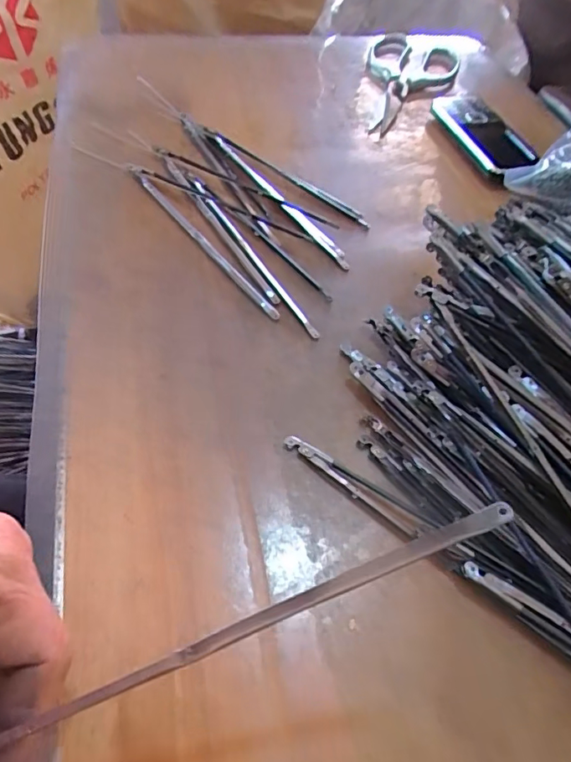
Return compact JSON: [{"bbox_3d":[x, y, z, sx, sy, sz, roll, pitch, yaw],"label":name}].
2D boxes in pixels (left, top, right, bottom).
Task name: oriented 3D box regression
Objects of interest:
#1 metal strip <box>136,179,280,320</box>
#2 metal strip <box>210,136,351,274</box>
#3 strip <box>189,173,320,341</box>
[{"bbox_3d":[-0.058,-0.099,0.355,0.010,0.004,0.171,-30,63,-23],"label":"metal strip"},{"bbox_3d":[-0.009,-0.143,0.383,0.013,0.009,0.178,-31,63,-24],"label":"metal strip"},{"bbox_3d":[-0.026,-0.093,0.351,0.008,0.008,0.179,-25,61,-21],"label":"strip"}]

